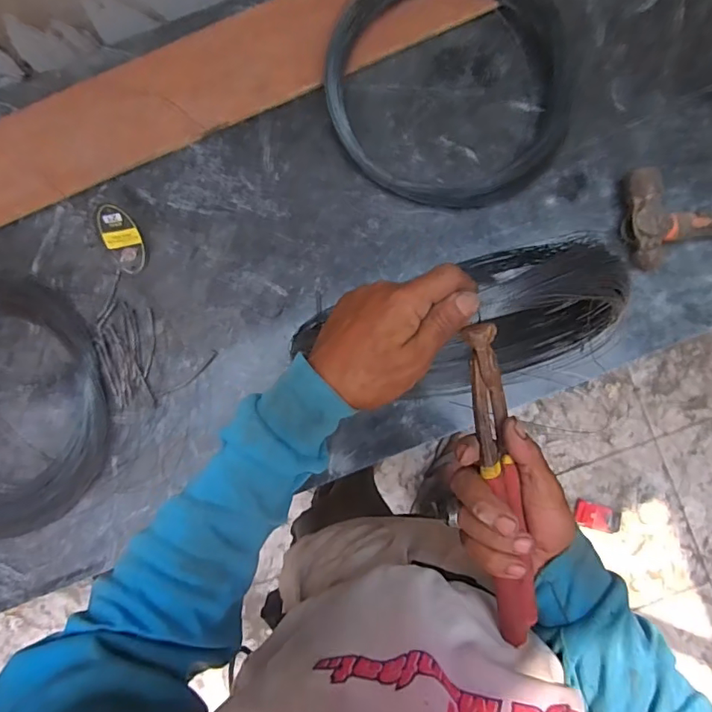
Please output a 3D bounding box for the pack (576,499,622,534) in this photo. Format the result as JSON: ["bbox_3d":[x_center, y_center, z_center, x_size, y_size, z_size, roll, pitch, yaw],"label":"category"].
[{"bbox_3d":[0.646,0.430,1.356,0.126,0.015,0.062,15,88,2],"label":"pack"}]

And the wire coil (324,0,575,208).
[{"bbox_3d":[0.112,-0.329,0.612,0.284,0.051,0.291,0,87,2],"label":"wire coil"}]

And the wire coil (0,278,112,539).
[{"bbox_3d":[-0.443,0.060,0.609,0.296,0.031,0.302,0,87,2],"label":"wire coil"}]

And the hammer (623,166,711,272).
[{"bbox_3d":[0.493,-0.179,0.596,0.350,0.038,0.116,-7,87,1],"label":"hammer"}]

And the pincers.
[{"bbox_3d":[0.101,0.088,0.352,0.027,0.021,0.220,-8,94,1],"label":"pincers"}]

